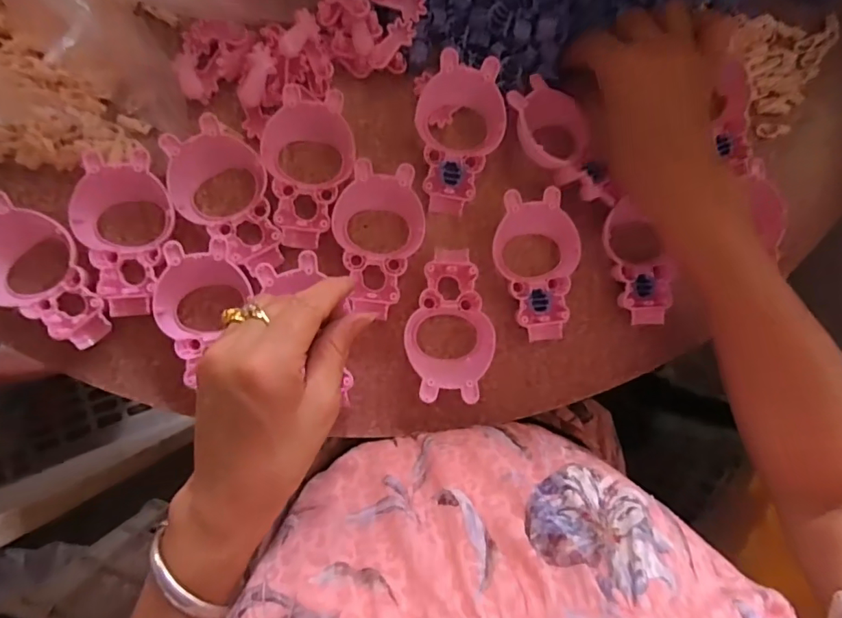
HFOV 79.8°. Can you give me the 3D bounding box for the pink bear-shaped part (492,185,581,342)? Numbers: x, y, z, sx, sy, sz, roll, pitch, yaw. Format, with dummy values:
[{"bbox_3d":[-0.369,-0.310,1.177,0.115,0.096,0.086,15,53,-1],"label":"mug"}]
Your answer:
[{"bbox_3d":[0.081,-0.030,0.354,0.058,0.024,0.102,-7,89,-6],"label":"pink bear-shaped part"}]

